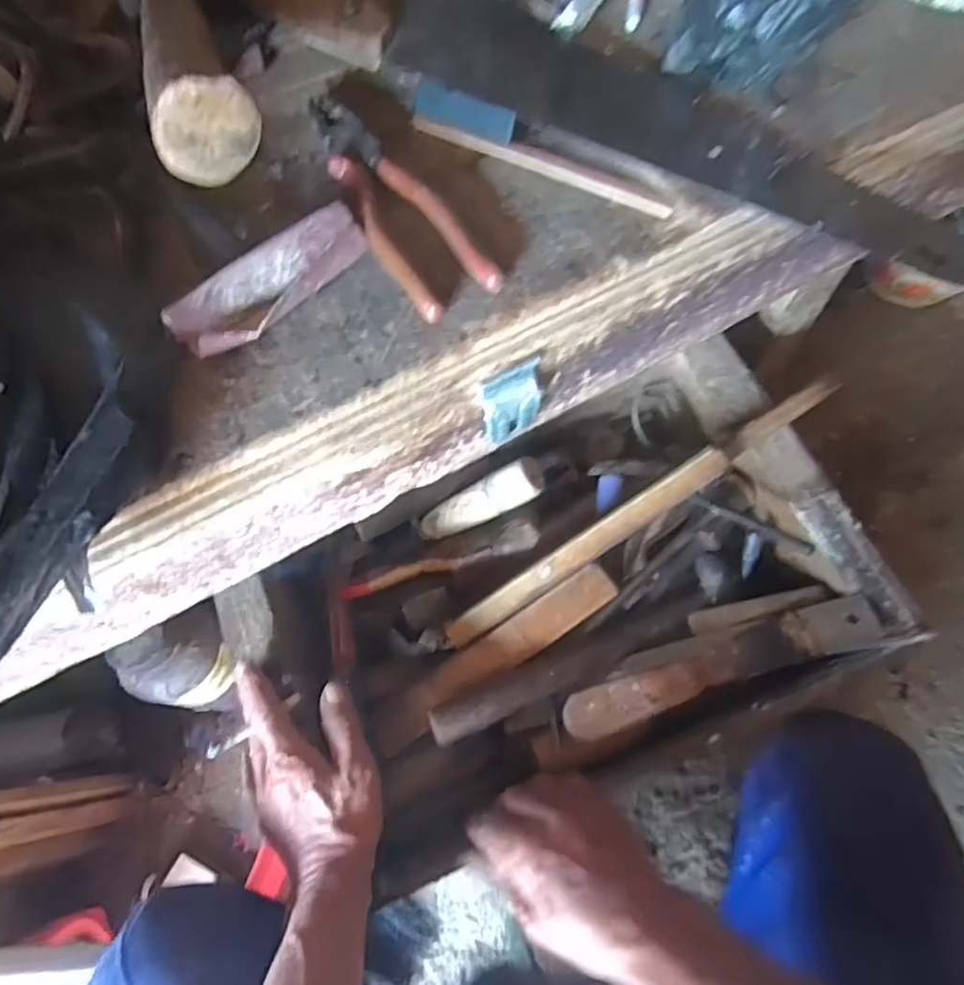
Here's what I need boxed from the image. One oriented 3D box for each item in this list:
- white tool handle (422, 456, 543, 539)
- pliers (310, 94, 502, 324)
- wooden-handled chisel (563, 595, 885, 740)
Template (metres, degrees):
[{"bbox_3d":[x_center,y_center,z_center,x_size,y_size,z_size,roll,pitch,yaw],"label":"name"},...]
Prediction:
[{"bbox_3d":[-0.005,0.010,0.572,0.134,0.021,0.033,-28,64,29],"label":"white tool handle"},{"bbox_3d":[-0.060,-0.177,0.371,0.045,0.013,0.197,-30,69,-9],"label":"pliers"},{"bbox_3d":[0.185,0.134,0.492,0.248,0.018,0.037,-18,68,-4],"label":"wooden-handled chisel"}]

